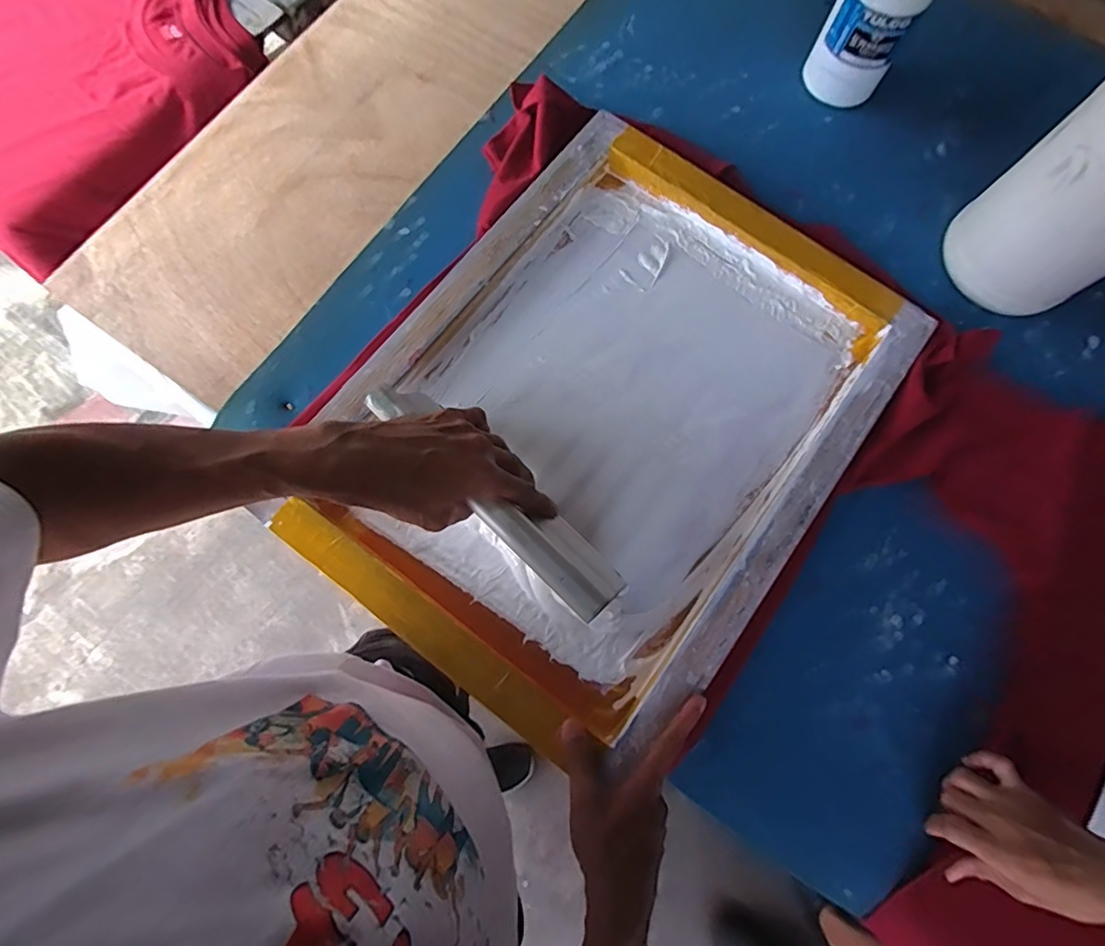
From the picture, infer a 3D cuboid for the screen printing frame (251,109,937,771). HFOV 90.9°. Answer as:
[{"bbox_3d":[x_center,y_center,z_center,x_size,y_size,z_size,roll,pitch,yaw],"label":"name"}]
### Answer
[{"bbox_3d":[0.059,-0.063,0.581,0.457,0.042,0.599,36,77,7],"label":"screen printing frame"}]

